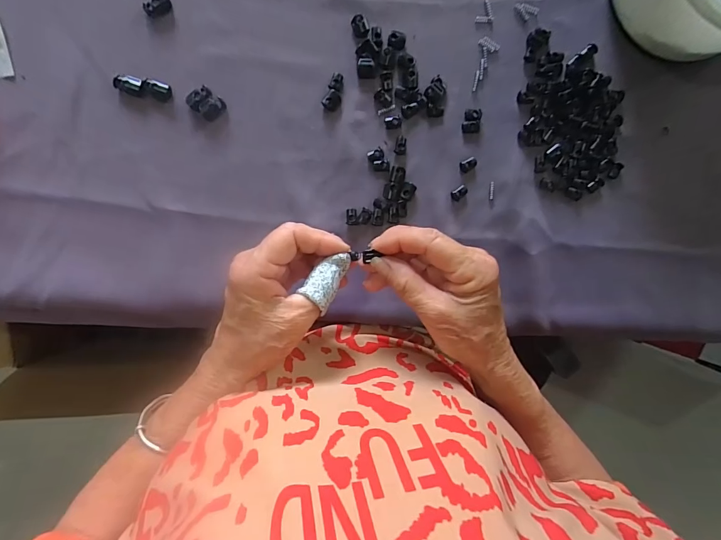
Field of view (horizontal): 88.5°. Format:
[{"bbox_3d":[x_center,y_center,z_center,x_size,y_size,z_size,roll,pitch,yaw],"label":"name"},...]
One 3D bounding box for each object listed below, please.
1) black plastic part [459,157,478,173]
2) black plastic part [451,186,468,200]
[{"bbox_3d":[0.095,-0.092,0.323,0.016,0.004,0.010,-24,99,-2],"label":"black plastic part"},{"bbox_3d":[0.087,-0.068,0.326,0.015,0.004,0.010,-42,99,1],"label":"black plastic part"}]

